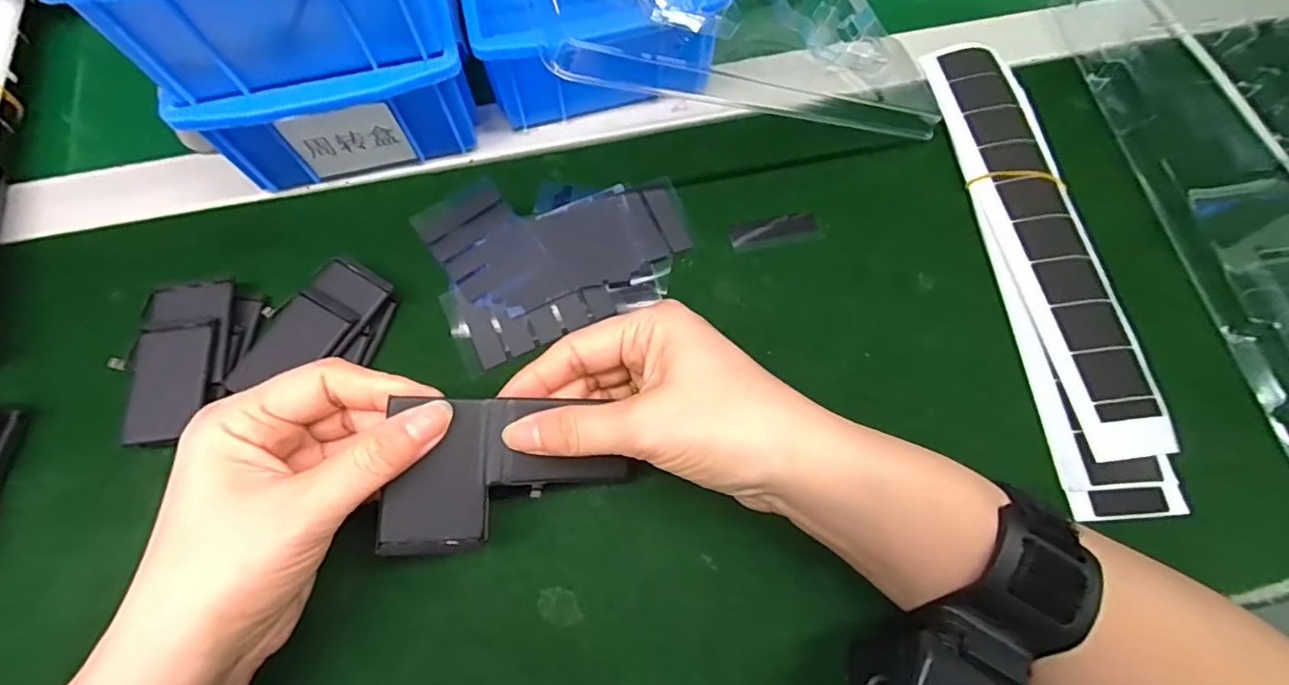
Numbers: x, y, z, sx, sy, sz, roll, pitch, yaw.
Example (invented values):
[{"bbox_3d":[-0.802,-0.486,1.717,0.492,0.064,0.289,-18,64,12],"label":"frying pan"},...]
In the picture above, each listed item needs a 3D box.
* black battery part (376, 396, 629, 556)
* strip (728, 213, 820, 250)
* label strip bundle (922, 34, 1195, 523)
[{"bbox_3d":[-0.053,0.050,0.222,0.093,0.004,0.055,1,88,-21],"label":"black battery part"},{"bbox_3d":[0.071,-0.061,0.305,0.047,0.004,0.016,-9,69,-4],"label":"strip"},{"bbox_3d":[0.210,-0.052,0.296,0.059,0.015,0.273,-5,69,-1],"label":"label strip bundle"}]

